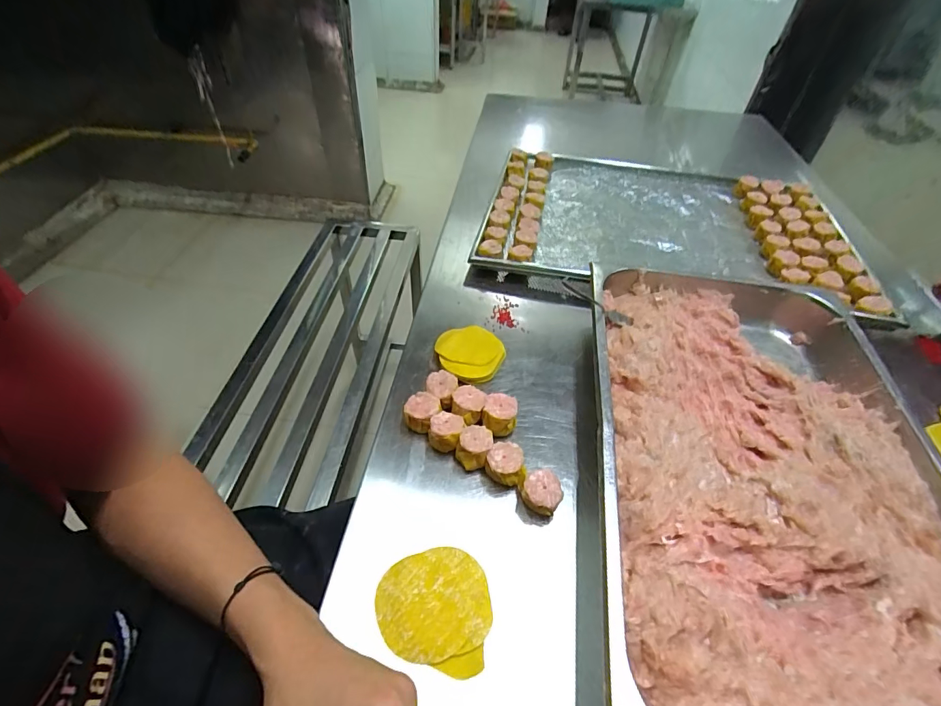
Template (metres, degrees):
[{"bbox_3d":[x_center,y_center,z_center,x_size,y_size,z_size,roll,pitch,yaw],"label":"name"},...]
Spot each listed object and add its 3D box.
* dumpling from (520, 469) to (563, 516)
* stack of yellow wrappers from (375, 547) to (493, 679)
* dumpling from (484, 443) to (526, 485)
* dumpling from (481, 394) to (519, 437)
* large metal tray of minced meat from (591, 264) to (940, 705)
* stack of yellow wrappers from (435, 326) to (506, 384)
[{"bbox_3d":[0.070,0.137,0.416,0.036,0.035,0.034,1,48,-2],"label":"dumpling"},{"bbox_3d":[-0.030,0.209,0.359,0.094,0.007,0.085,13,49,8],"label":"stack of yellow wrappers"},{"bbox_3d":[0.034,0.115,0.435,0.037,0.031,0.038,1,48,-2],"label":"dumpling"},{"bbox_3d":[0.032,0.071,0.475,0.037,0.035,0.037,1,48,-2],"label":"dumpling"},{"bbox_3d":[0.288,0.102,0.437,0.330,0.068,0.525,8,48,5],"label":"large metal tray of minced meat"},{"bbox_3d":[0.000,-0.001,0.547,0.082,0.015,0.090,-18,51,-18],"label":"stack of yellow wrappers"}]

